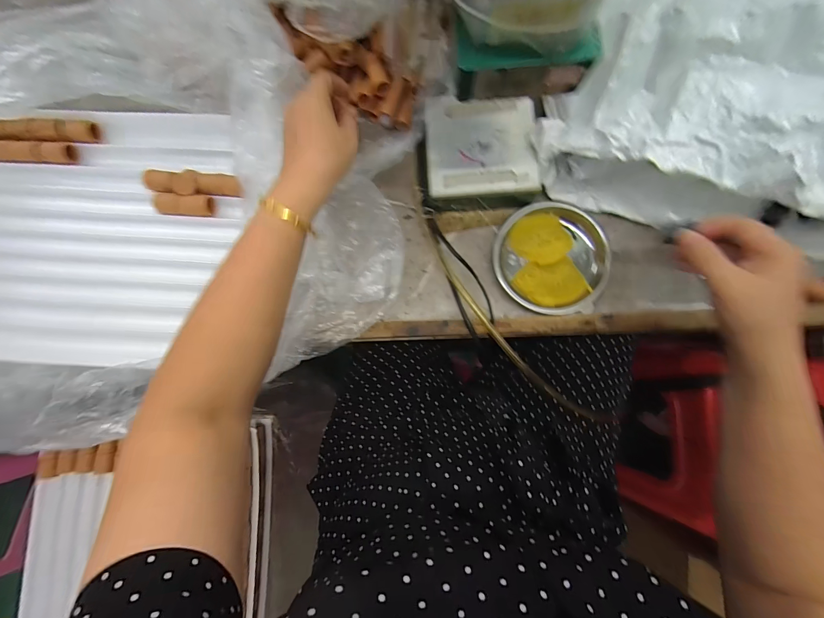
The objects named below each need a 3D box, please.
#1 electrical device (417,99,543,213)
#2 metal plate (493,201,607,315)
[{"bbox_3d":[0.075,-0.182,0.417,0.136,0.048,0.123,-3,83,2],"label":"electrical device"},{"bbox_3d":[0.164,-0.061,0.416,0.130,0.015,0.126,0,83,2],"label":"metal plate"}]

